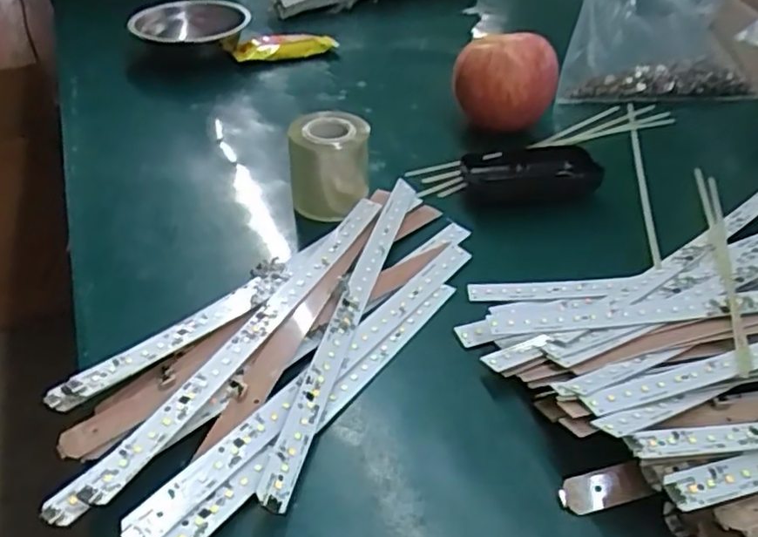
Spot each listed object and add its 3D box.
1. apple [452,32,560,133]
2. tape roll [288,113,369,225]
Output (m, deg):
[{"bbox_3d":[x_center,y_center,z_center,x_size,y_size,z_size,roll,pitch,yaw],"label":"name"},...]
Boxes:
[{"bbox_3d":[0.116,-0.169,0.624,0.093,0.078,0.069,7,40,9],"label":"apple"},{"bbox_3d":[-0.037,-0.082,0.518,0.056,0.057,0.056,4,40,5],"label":"tape roll"}]

